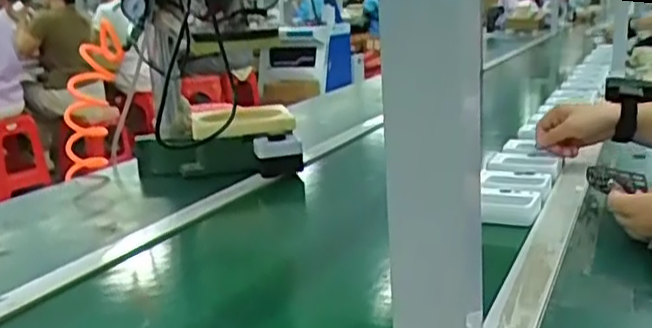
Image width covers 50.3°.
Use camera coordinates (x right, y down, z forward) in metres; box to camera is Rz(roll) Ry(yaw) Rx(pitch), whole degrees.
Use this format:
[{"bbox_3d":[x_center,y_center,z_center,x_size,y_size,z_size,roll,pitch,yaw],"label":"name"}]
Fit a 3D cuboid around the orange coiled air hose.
[{"bbox_3d":[-0.329,-0.082,0.957,0.054,0.260,0.062,-14,51,-41],"label":"orange coiled air hose"}]

